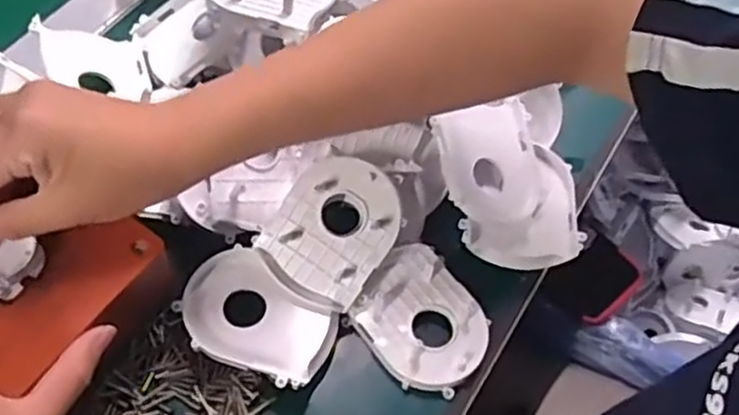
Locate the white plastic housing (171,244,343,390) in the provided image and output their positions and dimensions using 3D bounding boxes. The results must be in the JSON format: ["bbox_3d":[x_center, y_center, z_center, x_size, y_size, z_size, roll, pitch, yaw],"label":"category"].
[{"bbox_3d":[-0.061,0.062,0.404,0.083,0.028,0.060,23,59,9],"label":"white plastic housing"}]

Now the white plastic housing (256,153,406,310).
[{"bbox_3d":[-0.020,0.012,0.409,0.064,0.018,0.081,34,95,4],"label":"white plastic housing"}]

